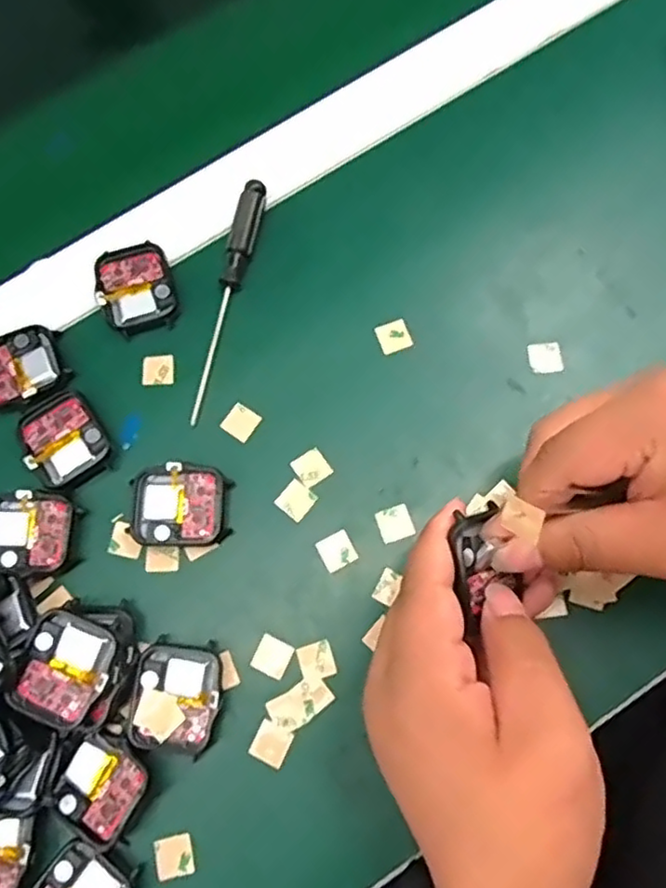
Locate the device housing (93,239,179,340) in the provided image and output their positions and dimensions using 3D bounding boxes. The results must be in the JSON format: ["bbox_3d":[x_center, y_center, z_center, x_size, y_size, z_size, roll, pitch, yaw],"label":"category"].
[{"bbox_3d":[-0.101,-0.079,0.346,0.038,0.011,0.043,-18,75,-3],"label":"device housing"}]

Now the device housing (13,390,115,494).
[{"bbox_3d":[-0.130,-0.002,0.325,0.037,0.006,0.045,-32,76,-6],"label":"device housing"}]

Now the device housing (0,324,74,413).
[{"bbox_3d":[-0.157,-0.038,0.335,0.045,0.005,0.040,-22,75,-4],"label":"device housing"}]

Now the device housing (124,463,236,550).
[{"bbox_3d":[-0.072,0.029,0.316,0.045,0.012,0.038,-1,75,2],"label":"device housing"}]

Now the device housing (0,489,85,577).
[{"bbox_3d":[-0.144,0.041,0.314,0.042,0.007,0.037,9,75,5],"label":"device housing"}]

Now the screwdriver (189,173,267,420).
[{"bbox_3d":[-0.054,-0.074,0.341,0.013,0.016,0.128,11,76,5],"label":"screwdriver"}]

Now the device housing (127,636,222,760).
[{"bbox_3d":[-0.068,0.110,0.295,0.038,0.011,0.045,8,75,4],"label":"device housing"}]

